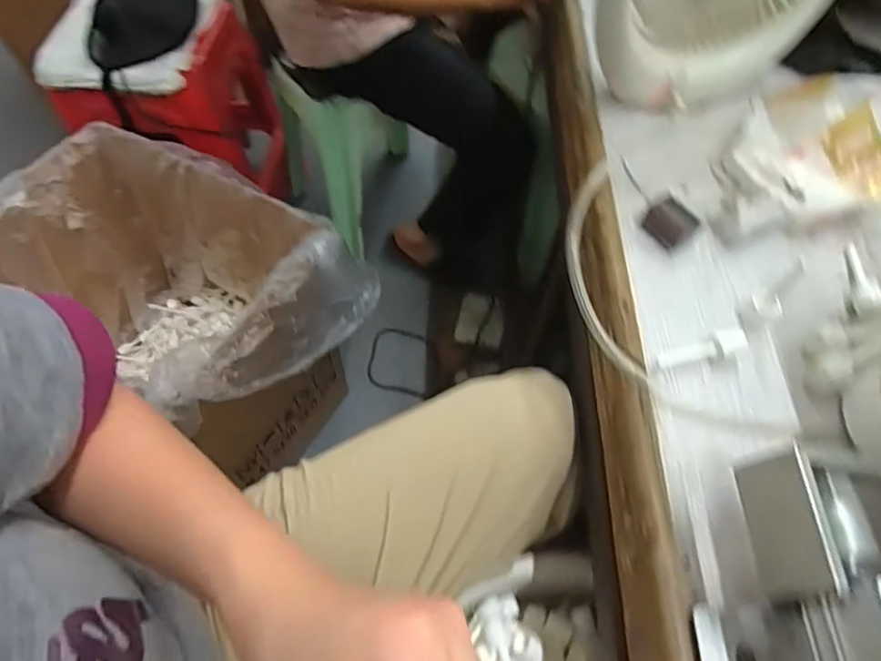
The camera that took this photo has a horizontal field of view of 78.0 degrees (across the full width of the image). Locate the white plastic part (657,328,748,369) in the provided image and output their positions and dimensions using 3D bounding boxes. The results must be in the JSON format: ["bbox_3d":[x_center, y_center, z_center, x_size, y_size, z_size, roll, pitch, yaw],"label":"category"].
[{"bbox_3d":[0.177,0.014,0.366,0.061,0.011,0.017,-15,61,-10],"label":"white plastic part"}]

